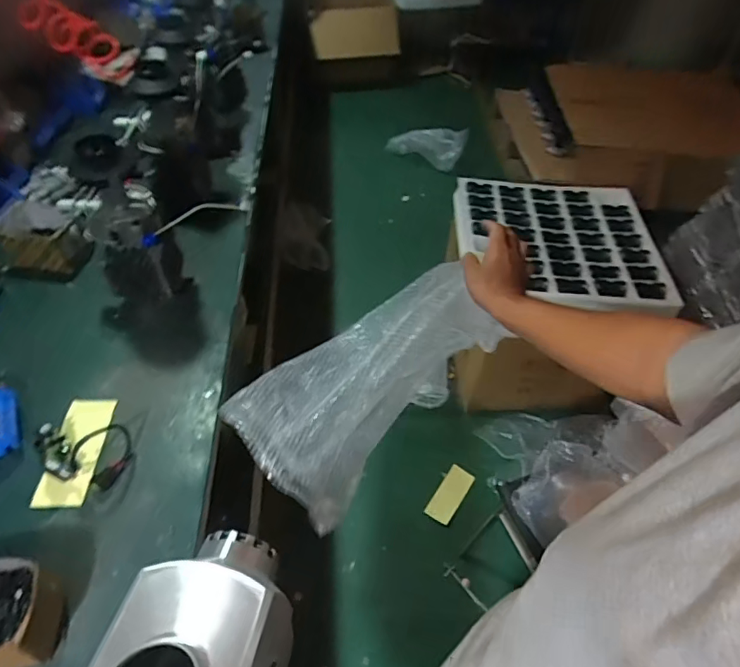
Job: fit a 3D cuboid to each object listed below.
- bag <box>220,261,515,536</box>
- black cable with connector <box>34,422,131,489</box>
[{"bbox_3d":[0.012,0.067,0.766,0.174,0.148,0.421,38,65,26],"label":"bag"},{"bbox_3d":[-0.456,0.180,0.789,0.138,0.061,0.100,11,51,7],"label":"black cable with connector"}]

